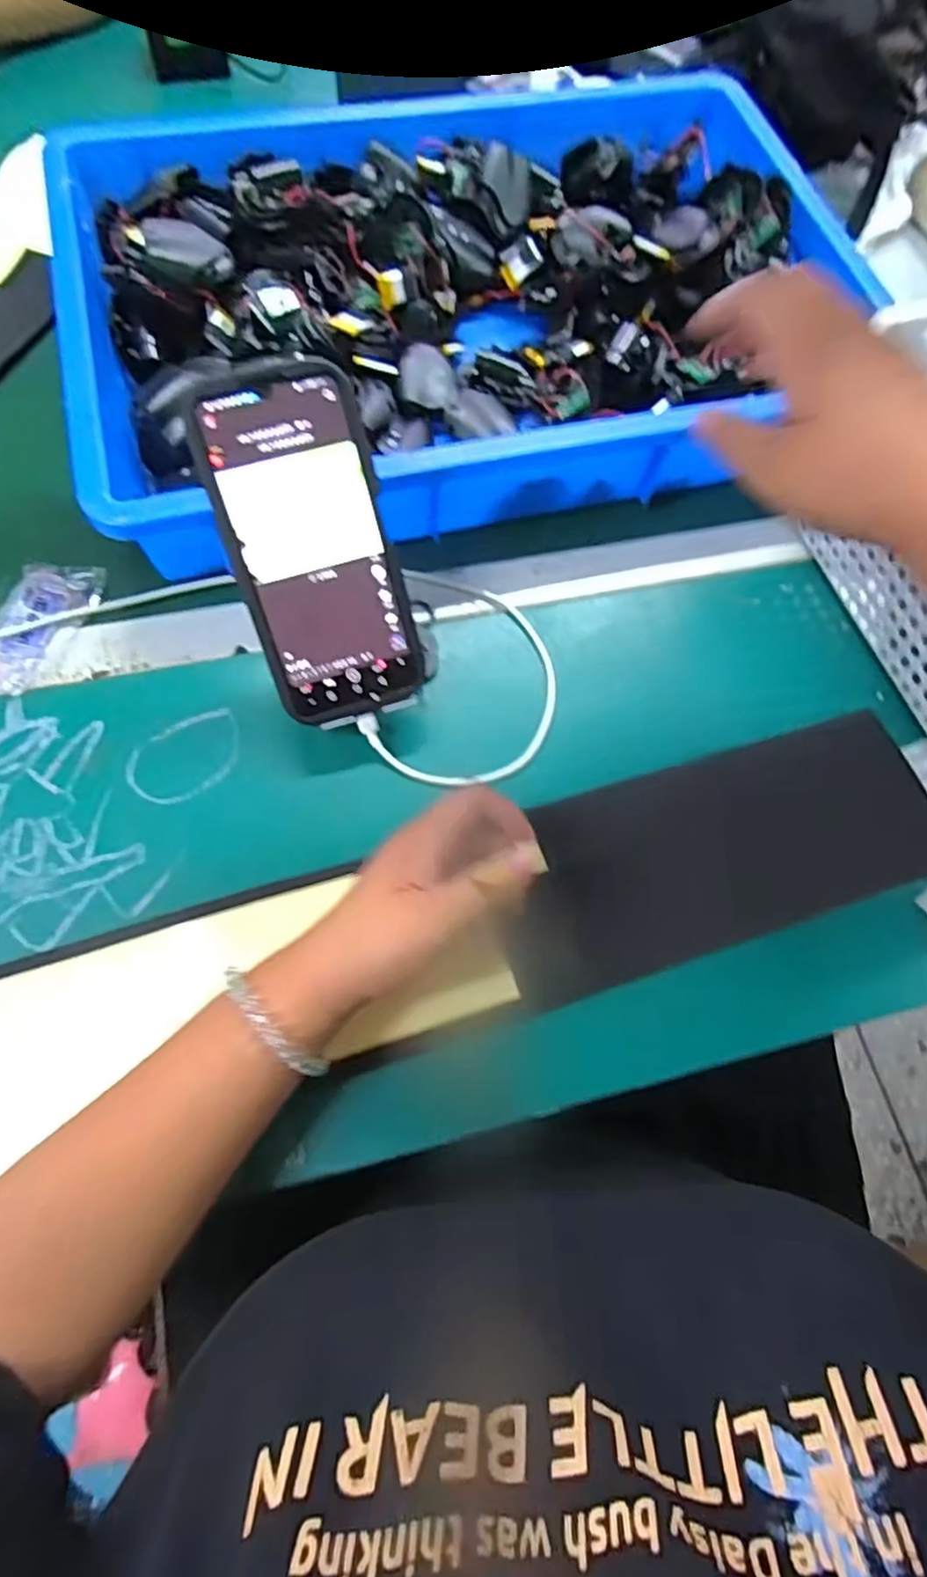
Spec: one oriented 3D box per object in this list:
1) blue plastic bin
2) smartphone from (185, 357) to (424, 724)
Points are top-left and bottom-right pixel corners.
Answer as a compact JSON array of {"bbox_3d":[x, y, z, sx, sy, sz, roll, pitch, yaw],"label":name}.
[{"bbox_3d":[-0.002,-0.375,0.510,0.544,0.077,0.393,-14,70,-9],"label":"blue plastic bin"},{"bbox_3d":[-0.078,-0.123,0.357,0.081,0.009,0.174,-18,113,-10],"label":"smartphone"}]

